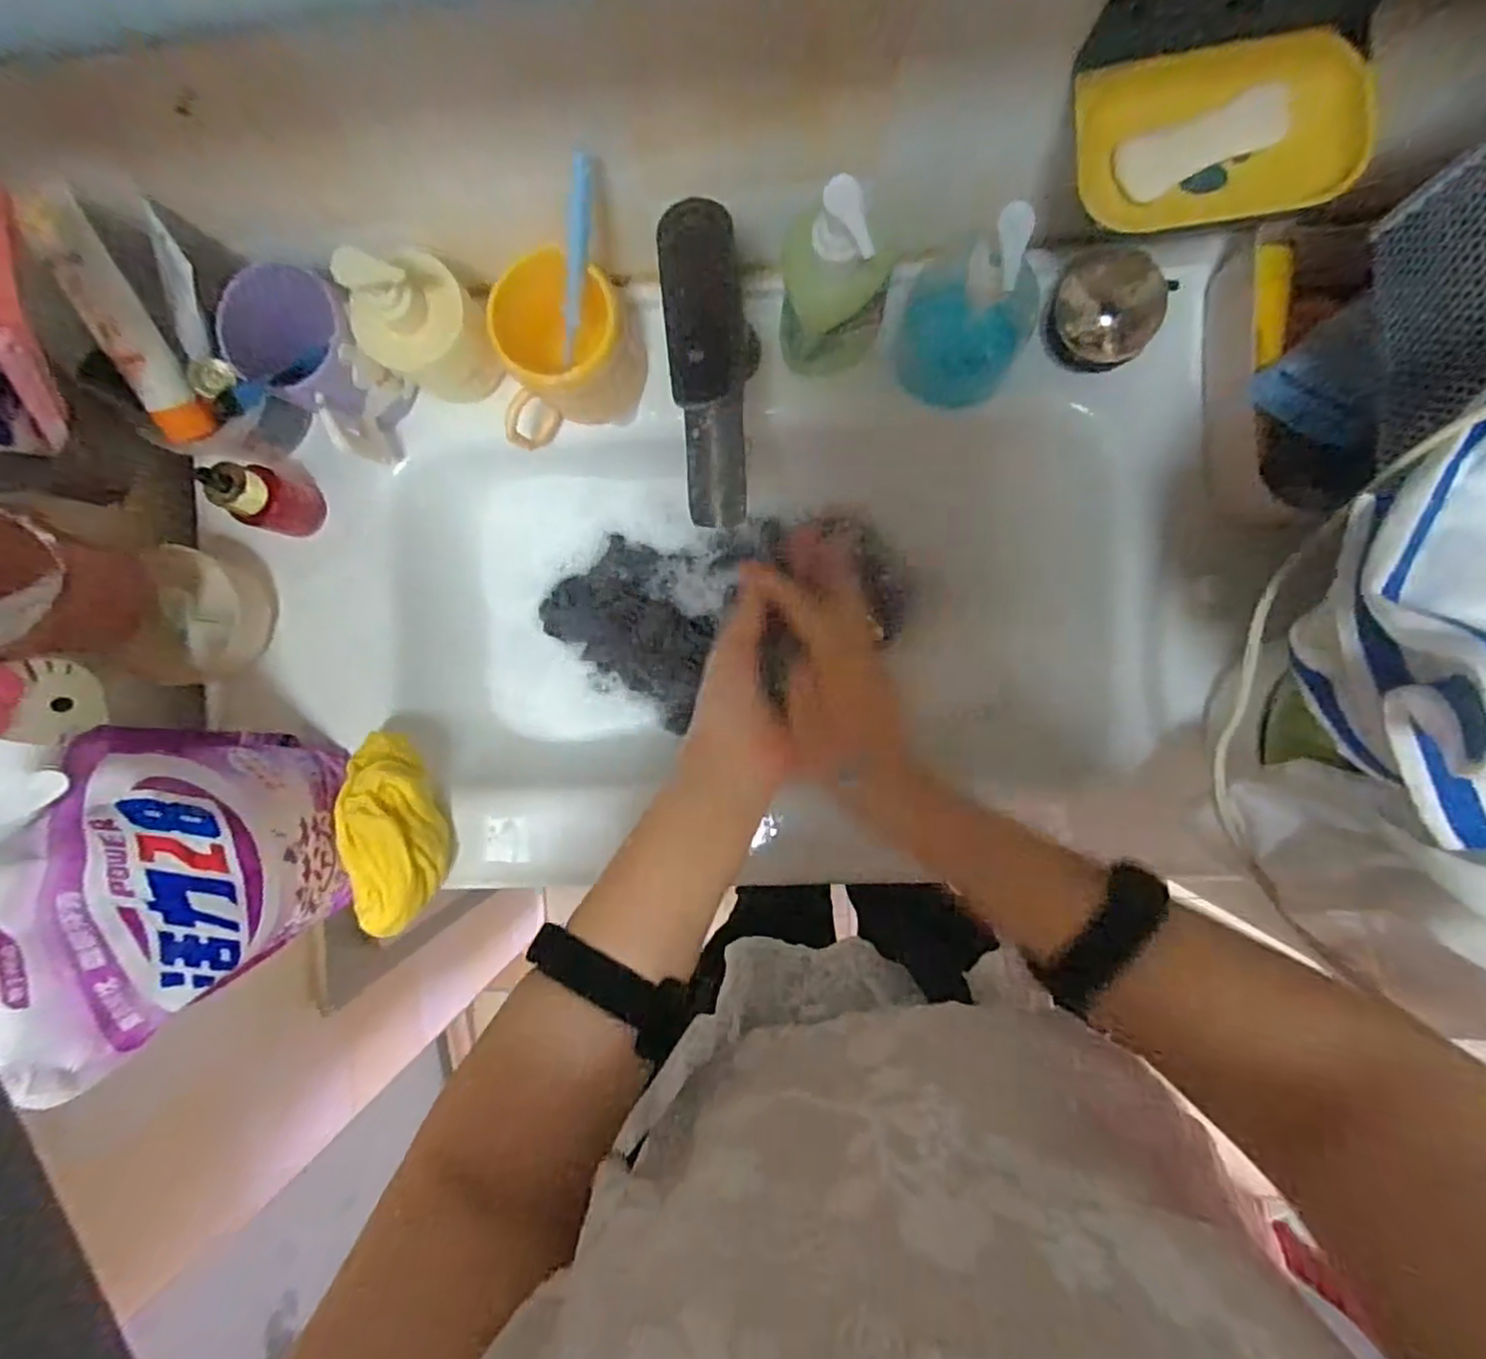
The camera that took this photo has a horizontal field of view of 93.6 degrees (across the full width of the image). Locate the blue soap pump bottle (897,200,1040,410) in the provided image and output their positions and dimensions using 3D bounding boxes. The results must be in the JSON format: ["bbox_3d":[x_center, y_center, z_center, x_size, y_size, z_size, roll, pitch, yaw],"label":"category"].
[{"bbox_3d":[0.152,-0.246,0.459,0.085,0.187,0.063,28,94,4],"label":"blue soap pump bottle"}]

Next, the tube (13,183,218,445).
[{"bbox_3d":[-0.423,-0.238,0.474,0.041,0.159,0.026,3,47,5],"label":"tube"}]

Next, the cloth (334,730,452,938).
[{"bbox_3d":[-0.268,0.116,0.539,0.062,0.060,0.149,-16,90,5],"label":"cloth"}]

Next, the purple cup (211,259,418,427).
[{"bbox_3d":[-0.304,-0.235,0.511,0.080,0.109,0.081,0,92,5],"label":"purple cup"}]

